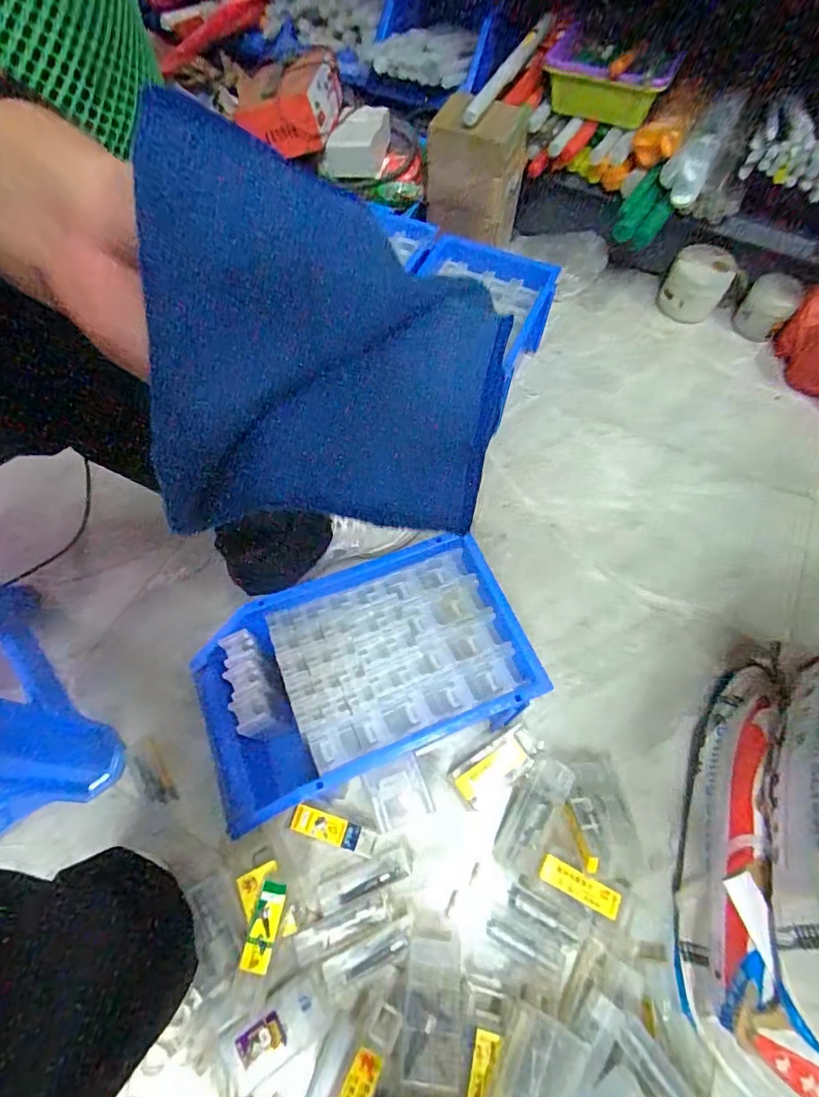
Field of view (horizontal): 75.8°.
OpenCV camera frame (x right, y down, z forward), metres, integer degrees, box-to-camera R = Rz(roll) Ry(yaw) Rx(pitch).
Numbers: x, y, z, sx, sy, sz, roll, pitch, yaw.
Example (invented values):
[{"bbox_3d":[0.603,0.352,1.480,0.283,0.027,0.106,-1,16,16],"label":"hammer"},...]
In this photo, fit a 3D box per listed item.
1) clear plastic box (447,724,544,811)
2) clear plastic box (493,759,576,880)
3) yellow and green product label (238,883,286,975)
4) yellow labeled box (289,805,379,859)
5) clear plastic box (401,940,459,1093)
[{"bbox_3d":[0.101,0.247,0.603,0.111,0.041,0.046,-30,68,-16],"label":"clear plastic box"},{"bbox_3d":[0.134,0.288,0.569,0.051,0.030,0.120,26,88,15],"label":"clear plastic box"},{"bbox_3d":[-0.135,0.349,0.485,0.026,0.010,0.069,9,62,6],"label":"yellow and green product label"},{"bbox_3d":[-0.081,0.309,0.575,0.092,0.026,0.027,15,63,10],"label":"yellow labeled box"},{"bbox_3d":[0.022,0.427,0.486,0.049,0.031,0.106,2,38,3],"label":"clear plastic box"}]

